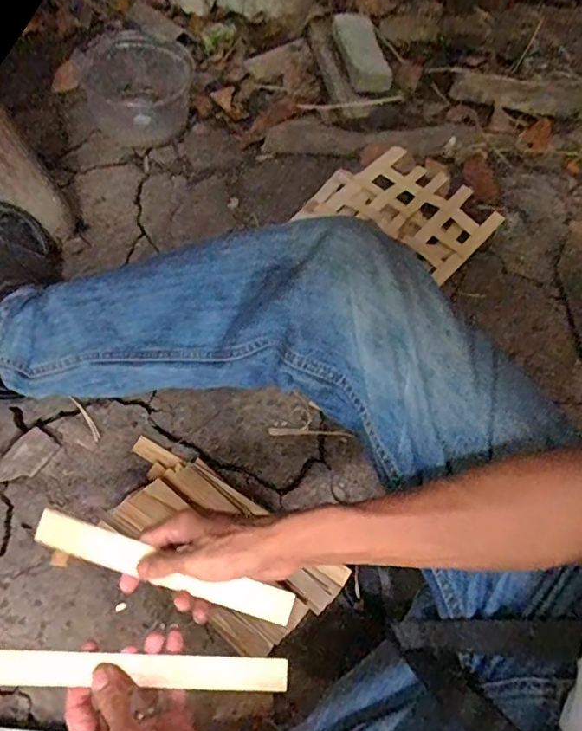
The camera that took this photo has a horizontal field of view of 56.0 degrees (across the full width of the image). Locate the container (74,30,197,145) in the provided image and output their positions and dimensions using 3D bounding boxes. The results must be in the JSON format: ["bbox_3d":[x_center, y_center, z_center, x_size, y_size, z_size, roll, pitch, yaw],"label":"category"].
[{"bbox_3d":[-0.251,-0.457,0.906,0.188,0.103,0.154,-16,65,-11],"label":"container"}]

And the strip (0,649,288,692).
[{"bbox_3d":[-0.117,0.242,0.434,0.226,0.006,0.025,5,63,-6],"label":"strip"}]

